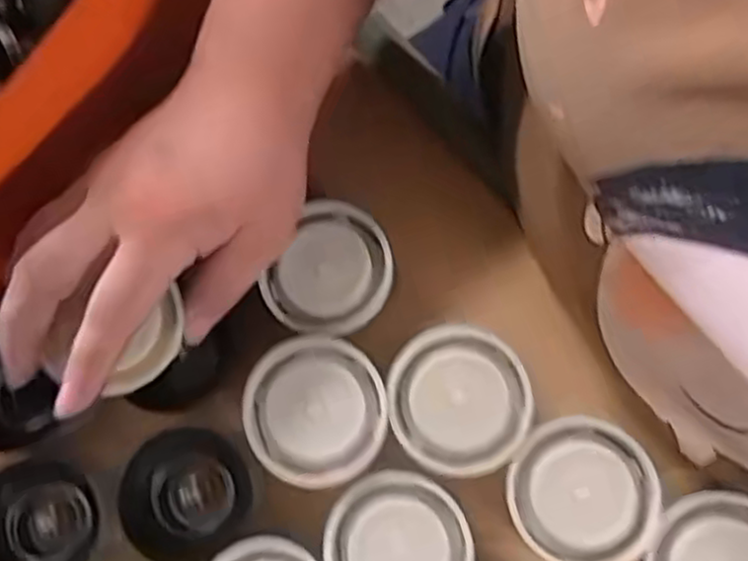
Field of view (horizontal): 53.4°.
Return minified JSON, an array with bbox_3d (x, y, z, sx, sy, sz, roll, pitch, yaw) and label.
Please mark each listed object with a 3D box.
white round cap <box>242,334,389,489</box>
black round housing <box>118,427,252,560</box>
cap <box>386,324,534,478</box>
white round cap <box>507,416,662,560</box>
[{"bbox_3d":[-0.027,0.058,0.333,0.062,0.005,0.064,0,76,1],"label":"white round cap"},{"bbox_3d":[-0.090,0.102,0.355,0.057,0.014,0.059,-1,79,4],"label":"black round housing"},{"bbox_3d":[0.038,0.052,0.328,0.060,0.011,0.064,-1,79,4],"label":"cap"},{"bbox_3d":[0.091,0.094,0.332,0.061,0.034,0.061,24,82,8],"label":"white round cap"}]

